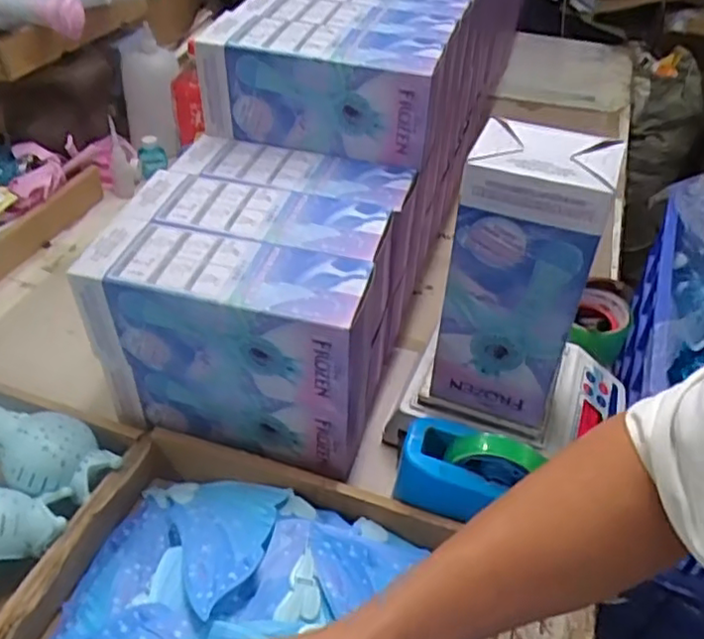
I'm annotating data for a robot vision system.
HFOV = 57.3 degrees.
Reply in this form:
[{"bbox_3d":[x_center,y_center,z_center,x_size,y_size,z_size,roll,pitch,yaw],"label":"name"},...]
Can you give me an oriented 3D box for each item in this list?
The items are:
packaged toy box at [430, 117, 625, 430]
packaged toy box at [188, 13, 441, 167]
[{"bbox_3d":[0.146,-0.031,0.563,0.112,0.247,0.088,20,43,18],"label":"packaged toy box"},{"bbox_3d":[-0.035,-0.248,0.699,0.248,0.112,0.081,13,41,10],"label":"packaged toy box"}]

